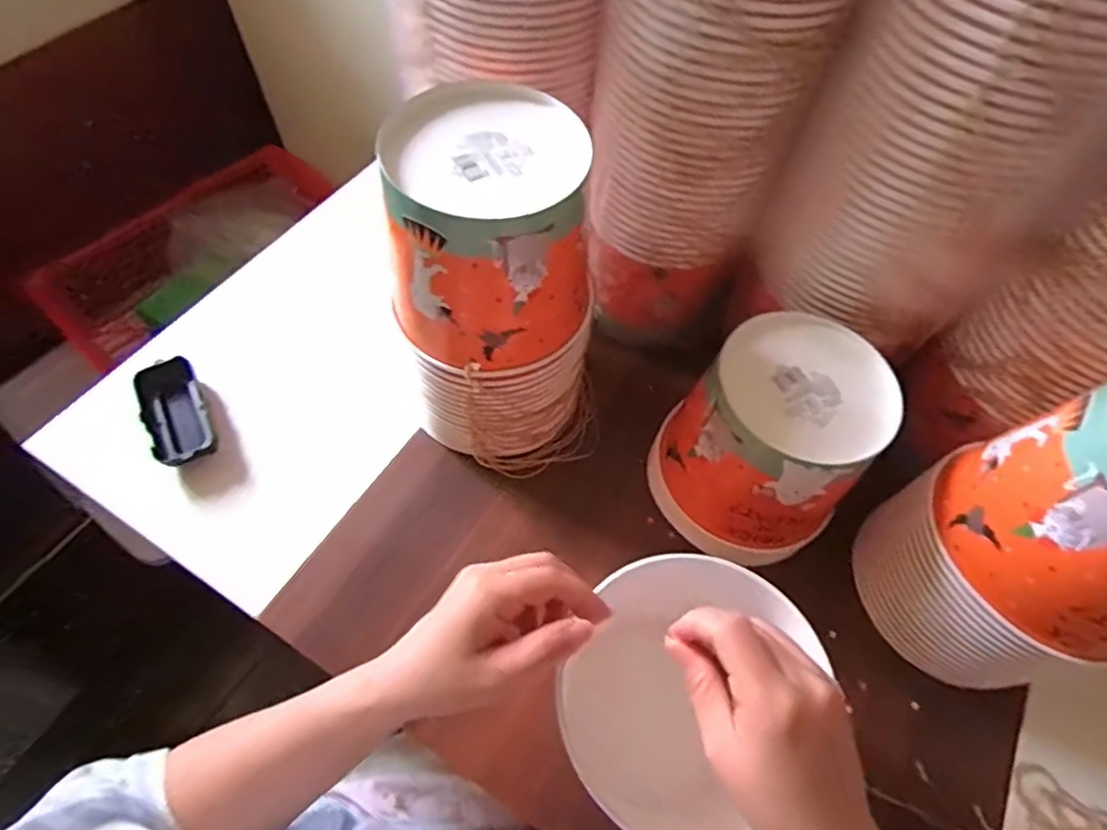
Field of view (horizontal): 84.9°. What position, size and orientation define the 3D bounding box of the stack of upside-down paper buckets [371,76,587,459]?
[{"bbox_3d":[-0.042,-0.086,0.478,0.135,0.262,0.150,-2,61,-5],"label":"stack of upside-down paper buckets"}]

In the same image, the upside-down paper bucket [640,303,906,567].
[{"bbox_3d":[0.172,0.024,0.486,0.144,0.142,0.149,-39,70,-22],"label":"upside-down paper bucket"}]

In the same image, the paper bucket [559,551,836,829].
[{"bbox_3d":[0.089,0.210,0.433,0.160,0.175,0.164,2,61,-3],"label":"paper bucket"}]

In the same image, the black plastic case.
[{"bbox_3d":[-0.337,-0.002,0.541,0.047,0.024,0.103,-23,65,-16],"label":"black plastic case"}]

